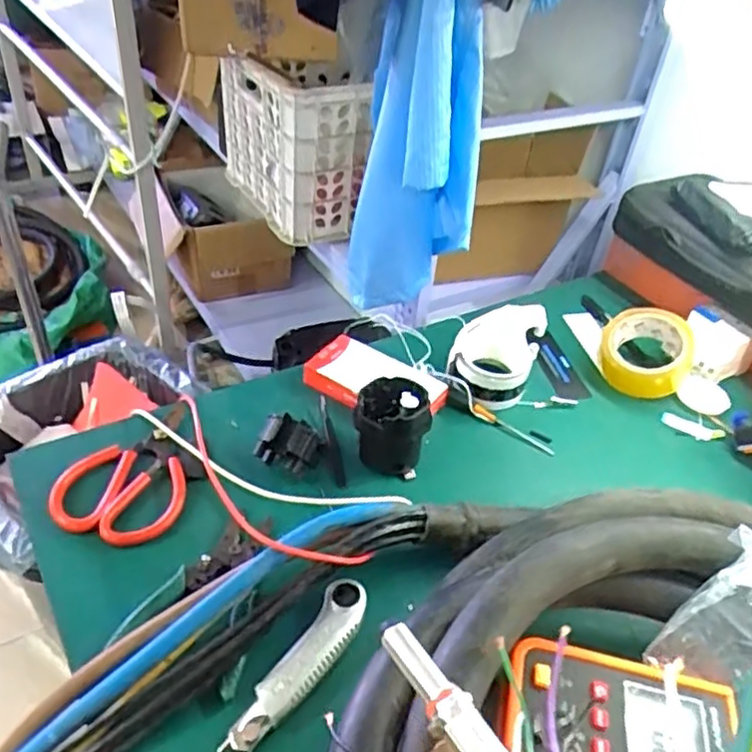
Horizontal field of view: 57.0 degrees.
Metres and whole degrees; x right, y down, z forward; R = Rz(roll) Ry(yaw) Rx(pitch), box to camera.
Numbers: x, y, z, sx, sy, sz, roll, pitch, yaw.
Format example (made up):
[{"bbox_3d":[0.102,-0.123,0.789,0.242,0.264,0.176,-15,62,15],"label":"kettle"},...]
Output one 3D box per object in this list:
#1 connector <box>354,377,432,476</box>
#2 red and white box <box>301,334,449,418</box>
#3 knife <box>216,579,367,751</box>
[{"bbox_3d":[0.016,0.043,0.692,0.069,0.072,0.070,4,40,-4],"label":"connector"},{"bbox_3d":[0.002,0.004,0.786,0.142,0.026,0.093,29,45,23],"label":"red and white box"},{"bbox_3d":[-0.054,0.214,0.522,0.034,0.012,0.152,27,44,21],"label":"knife"}]

